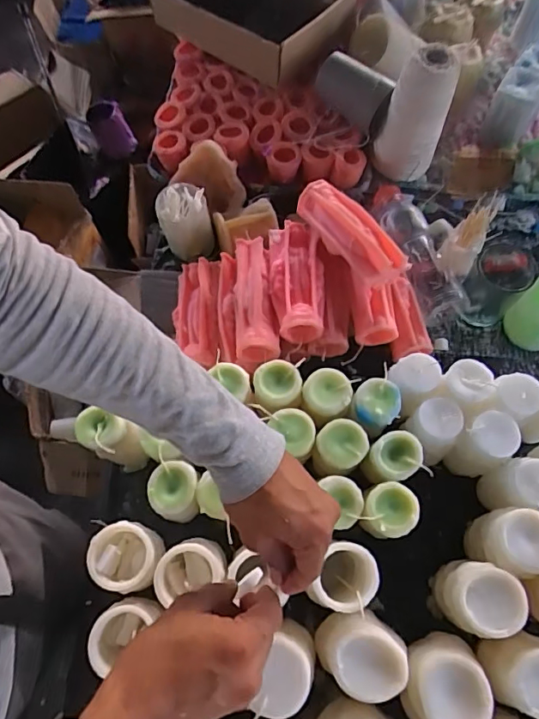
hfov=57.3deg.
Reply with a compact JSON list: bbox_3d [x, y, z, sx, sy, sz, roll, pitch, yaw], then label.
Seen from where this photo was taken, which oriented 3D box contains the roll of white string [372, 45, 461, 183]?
[{"bbox_3d":[0.199,-0.328,0.682,0.080,0.167,0.070,31,50,13],"label":"roll of white string"}]

